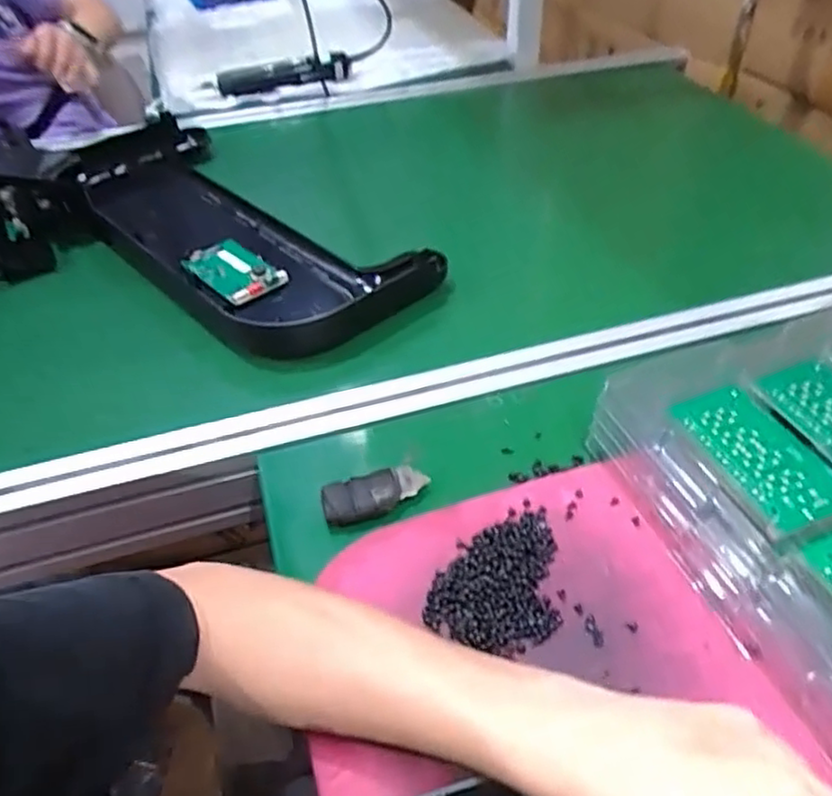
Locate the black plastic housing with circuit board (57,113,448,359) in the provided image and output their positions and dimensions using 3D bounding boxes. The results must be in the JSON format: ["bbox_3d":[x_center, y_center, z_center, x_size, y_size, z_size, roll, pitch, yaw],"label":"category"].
[{"bbox_3d":[-0.234,-0.200,0.773,0.208,0.063,0.556,-32,51,-27],"label":"black plastic housing with circuit board"}]

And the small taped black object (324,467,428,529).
[{"bbox_3d":[-0.028,0.066,0.478,0.073,0.019,0.031,-15,45,-13],"label":"small taped black object"}]

